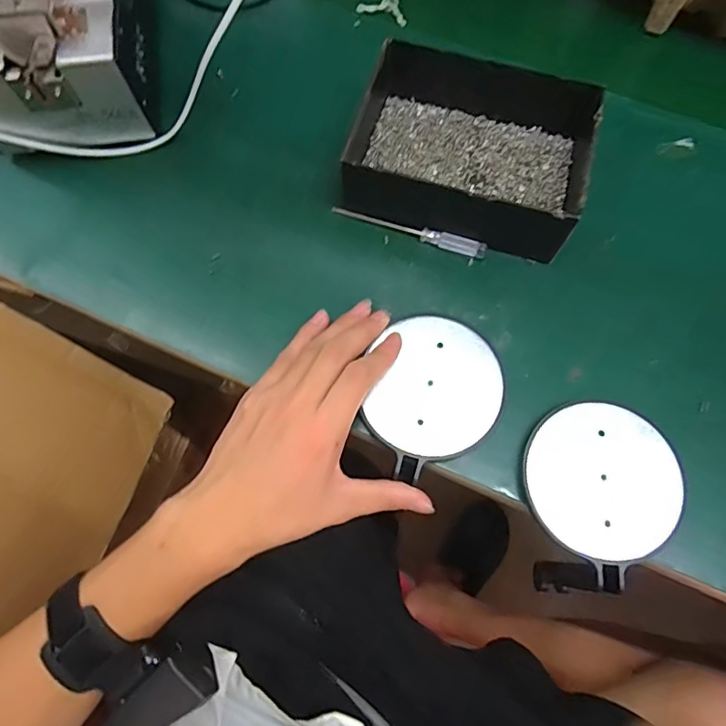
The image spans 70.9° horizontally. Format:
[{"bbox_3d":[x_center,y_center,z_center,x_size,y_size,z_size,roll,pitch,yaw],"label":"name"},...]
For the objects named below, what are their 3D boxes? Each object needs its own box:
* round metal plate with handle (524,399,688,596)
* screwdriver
[{"bbox_3d":[0.150,0.081,0.316,0.093,0.015,0.112,4,72,0],"label":"round metal plate with handle"},{"bbox_3d":[0.034,-0.099,0.377,0.116,0.008,0.010,20,73,5],"label":"screwdriver"}]

